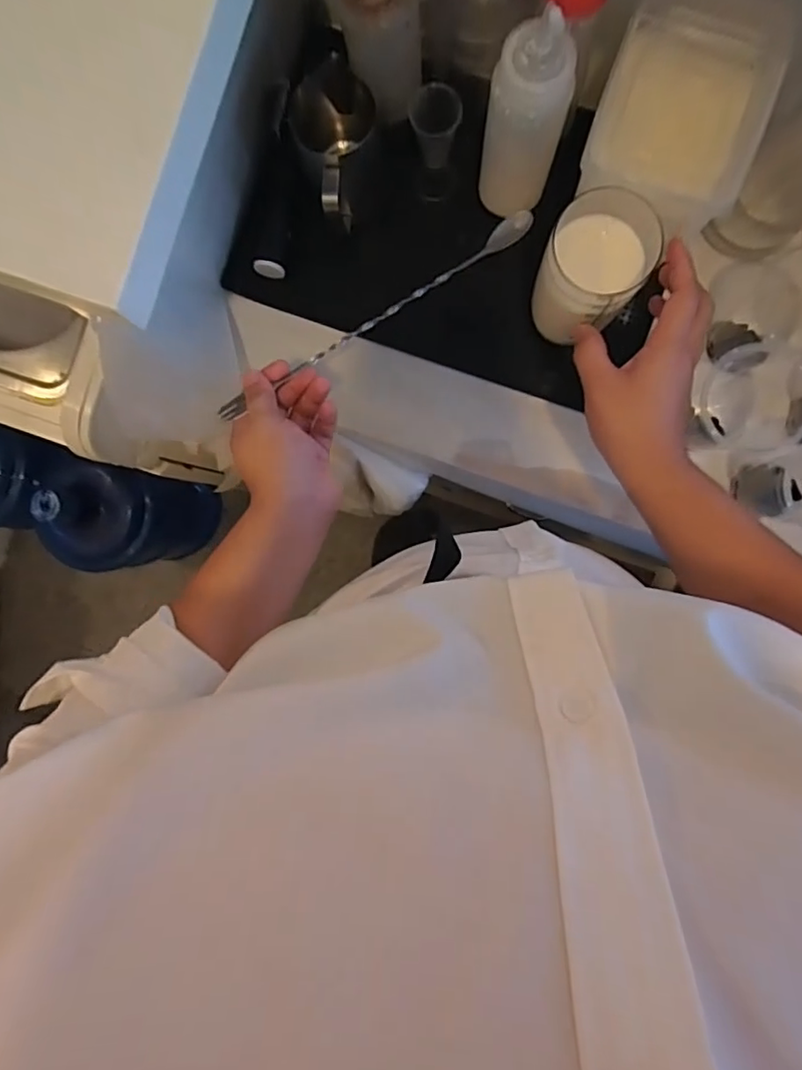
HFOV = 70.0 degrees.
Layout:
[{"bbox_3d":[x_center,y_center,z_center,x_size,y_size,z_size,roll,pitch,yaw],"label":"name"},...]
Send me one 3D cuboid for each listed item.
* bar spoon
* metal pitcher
[{"bbox_3d":[-0.019,-0.190,0.497,0.312,0.016,0.018,-33,89,-2],"label":"bar spoon"},{"bbox_3d":[-0.057,-0.364,0.556,0.075,0.101,0.134,-8,91,4],"label":"metal pitcher"}]

